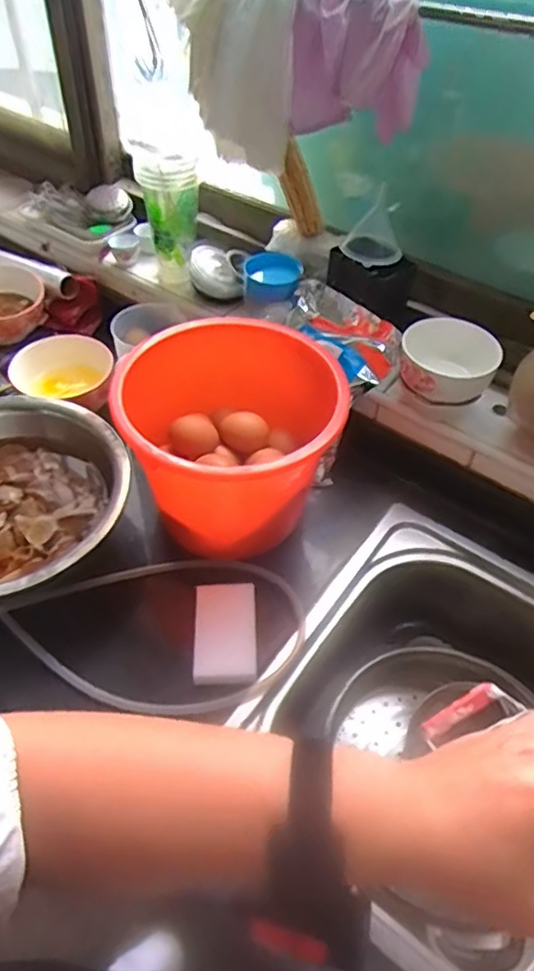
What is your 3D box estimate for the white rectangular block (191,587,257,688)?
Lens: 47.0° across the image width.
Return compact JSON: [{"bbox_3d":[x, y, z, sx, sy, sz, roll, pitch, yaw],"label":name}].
[{"bbox_3d":[-0.041,0.149,0.617,0.062,0.020,0.102,-1,50,-3],"label":"white rectangular block"}]

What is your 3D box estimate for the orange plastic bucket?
[{"bbox_3d":[-0.038,-0.041,0.660,0.213,0.173,0.213,1,50,-2],"label":"orange plastic bucket"}]

